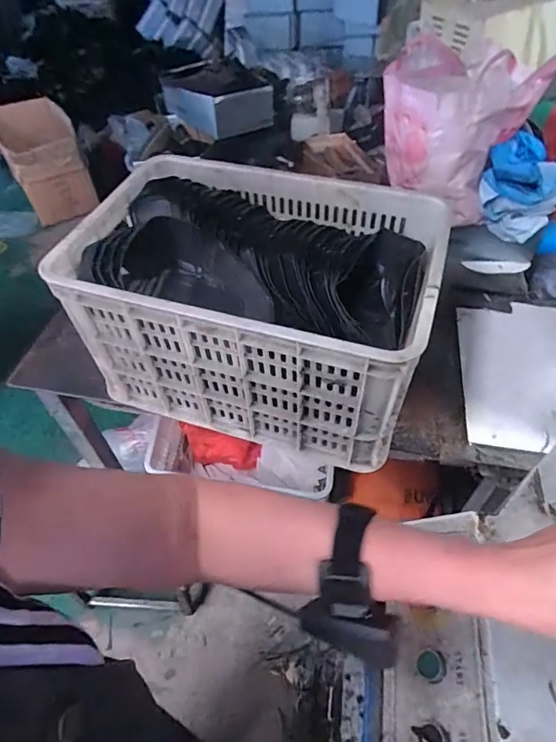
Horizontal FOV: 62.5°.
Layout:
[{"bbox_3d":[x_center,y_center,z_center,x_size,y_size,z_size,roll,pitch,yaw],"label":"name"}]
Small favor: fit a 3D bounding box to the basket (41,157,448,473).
[{"bbox_3d":[-0.026,-0.107,0.762,0.499,0.297,0.343,13,51,12],"label":"basket"}]

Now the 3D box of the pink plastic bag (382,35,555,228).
[{"bbox_3d":[0.358,-0.493,0.927,0.275,0.245,0.253,23,54,20],"label":"pink plastic bag"}]

